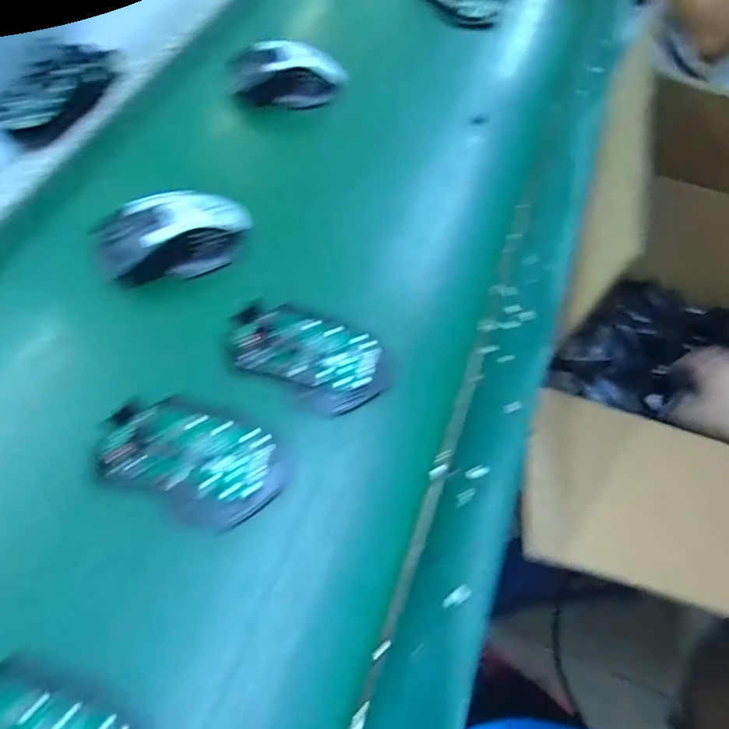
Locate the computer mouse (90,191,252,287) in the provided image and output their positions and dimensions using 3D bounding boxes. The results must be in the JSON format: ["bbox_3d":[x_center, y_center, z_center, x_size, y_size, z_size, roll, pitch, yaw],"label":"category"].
[{"bbox_3d":[-0.151,-0.099,0.395,0.119,0.051,0.072,-25,66,-16],"label":"computer mouse"}]

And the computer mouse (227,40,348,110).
[{"bbox_3d":[-0.079,-0.296,0.504,0.112,0.047,0.053,-15,65,-10],"label":"computer mouse"}]

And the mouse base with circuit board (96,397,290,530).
[{"bbox_3d":[-0.111,0.059,0.317,0.114,0.017,0.067,24,65,9],"label":"mouse base with circuit board"}]

